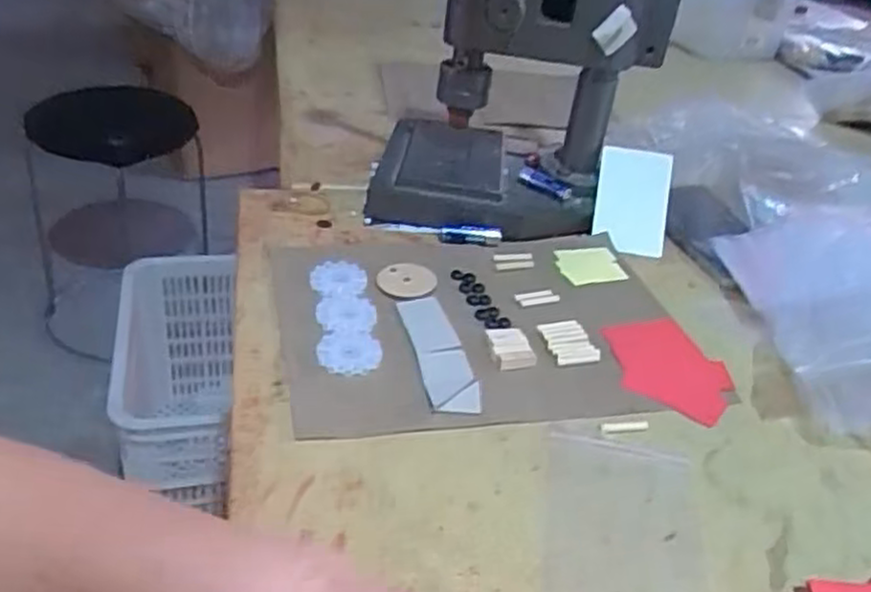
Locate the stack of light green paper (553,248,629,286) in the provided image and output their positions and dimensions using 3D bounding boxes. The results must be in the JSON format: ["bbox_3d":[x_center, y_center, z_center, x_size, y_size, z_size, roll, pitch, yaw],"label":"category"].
[{"bbox_3d":[0.120,-0.024,0.603,0.051,0.004,0.046,-5,39,-16],"label":"stack of light green paper"}]

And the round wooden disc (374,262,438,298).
[{"bbox_3d":[-0.021,-0.012,0.551,0.042,0.004,0.042,5,32,-3],"label":"round wooden disc"}]

